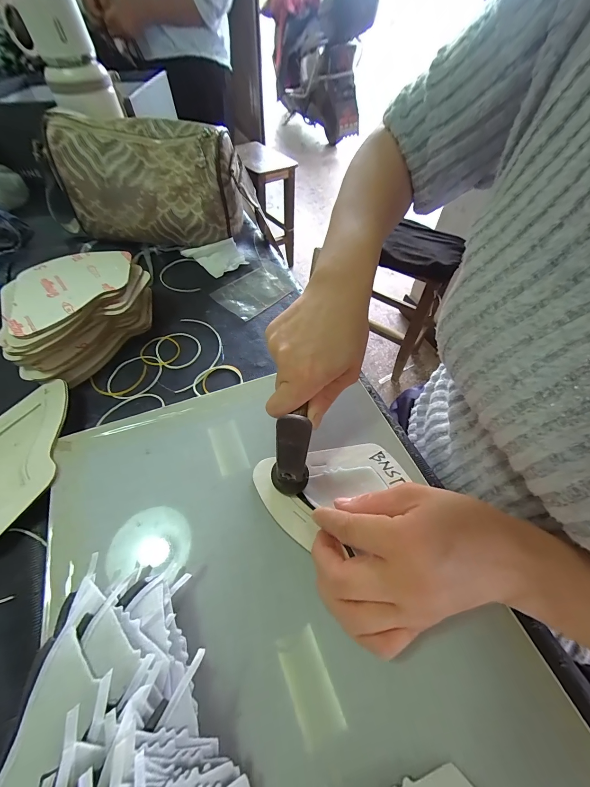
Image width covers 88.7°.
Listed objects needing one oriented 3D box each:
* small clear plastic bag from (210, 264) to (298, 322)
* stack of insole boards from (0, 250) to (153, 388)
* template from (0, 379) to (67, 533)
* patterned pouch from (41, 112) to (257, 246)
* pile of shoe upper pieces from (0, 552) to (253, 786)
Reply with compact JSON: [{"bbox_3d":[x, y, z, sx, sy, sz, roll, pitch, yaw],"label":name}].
[{"bbox_3d":[-0.054,-0.148,0.425,0.074,0.009,0.109,37,61,22],"label":"small clear plastic bag"},{"bbox_3d":[-0.250,-0.093,0.343,0.109,0.068,0.159,27,58,17],"label":"stack of insole boards"},{"bbox_3d":[-0.246,0.054,0.265,0.117,0.004,0.121,34,68,27],"label":"template"},{"bbox_3d":[-0.192,-0.277,0.426,0.247,0.147,0.080,0,54,-2],"label":"patterned pouch"},{"bbox_3d":[-0.085,0.172,0.135,0.101,0.069,0.180,-23,57,-20],"label":"pile of shoe upper pieces"}]

